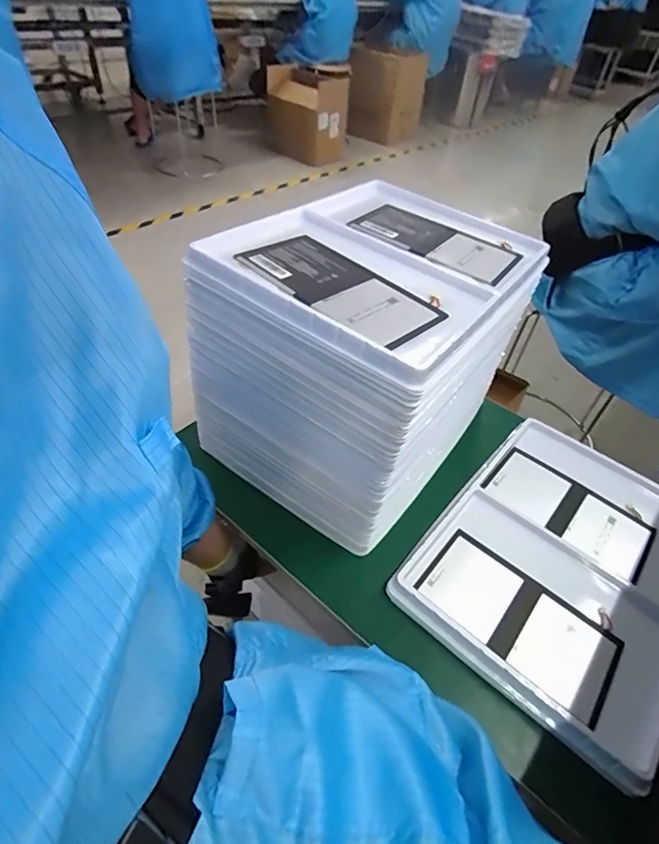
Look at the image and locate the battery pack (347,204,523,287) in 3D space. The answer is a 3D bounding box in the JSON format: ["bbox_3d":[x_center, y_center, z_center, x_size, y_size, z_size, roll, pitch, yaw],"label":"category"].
[{"bbox_3d":[0.113,-0.196,0.502,0.170,0.006,0.107,29,46,17],"label":"battery pack"}]

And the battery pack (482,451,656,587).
[{"bbox_3d":[0.268,0.100,0.526,0.173,0.011,0.089,35,52,25],"label":"battery pack"}]

